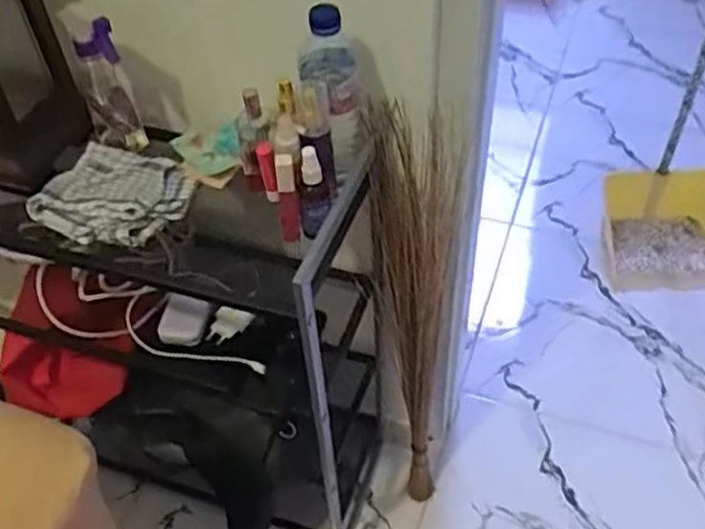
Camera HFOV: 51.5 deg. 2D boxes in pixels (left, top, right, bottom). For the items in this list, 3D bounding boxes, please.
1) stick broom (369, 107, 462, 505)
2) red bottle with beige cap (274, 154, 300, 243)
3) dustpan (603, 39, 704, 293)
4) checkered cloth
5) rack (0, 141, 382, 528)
[{"bbox_3d":[0.088,0.104,1.042,0.101,0.696,0.126,-1,48,2],"label":"stick broom"},{"bbox_3d":[-0.070,-0.068,0.790,0.023,0.121,0.015,-16,49,-11],"label":"red bottle with beige cap"},{"bbox_3d":[0.698,-0.274,1.397,0.279,0.705,0.247,2,49,6],"label":"dustpan"},{"bbox_3d":[-0.269,-0.079,0.838,0.143,0.048,0.127,18,52,19],"label":"checkered cloth"},{"bbox_3d":[-0.281,0.109,1.096,0.608,0.688,0.248,13,50,15],"label":"rack"}]

